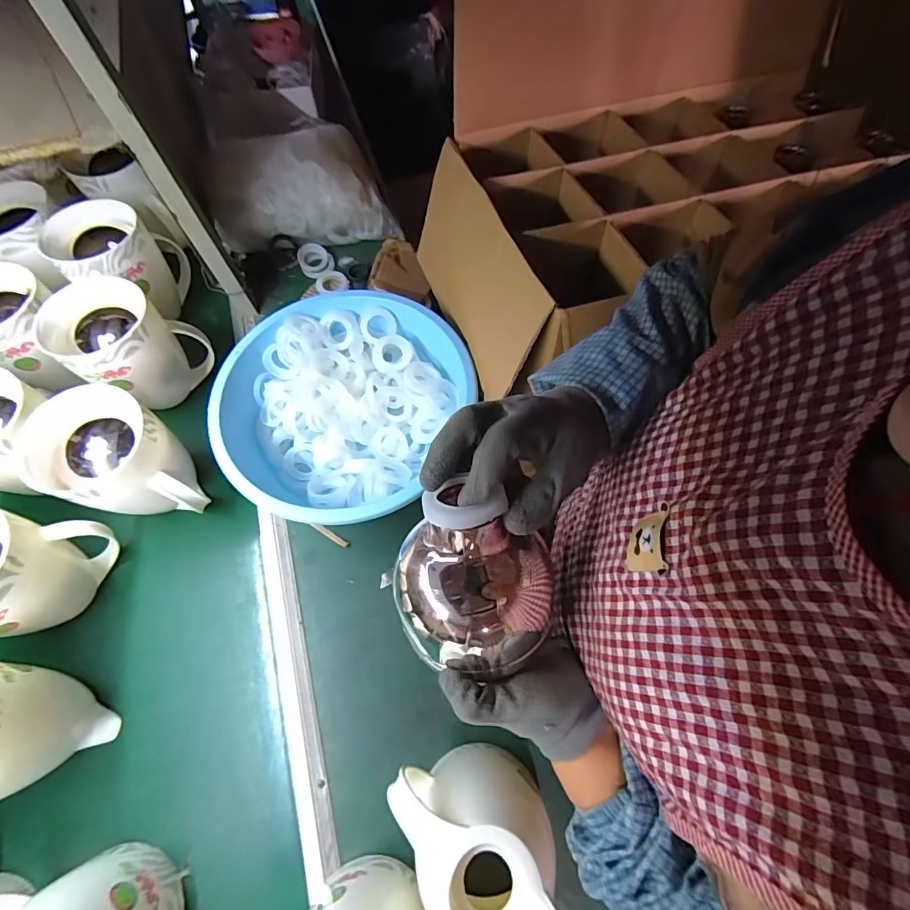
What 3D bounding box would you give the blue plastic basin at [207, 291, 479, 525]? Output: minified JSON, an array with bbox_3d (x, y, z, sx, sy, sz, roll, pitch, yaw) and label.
[{"bbox_3d":[-0.170,-0.067,0.684,0.340,0.138,0.357,-1,66,2],"label":"blue plastic basin"}]

